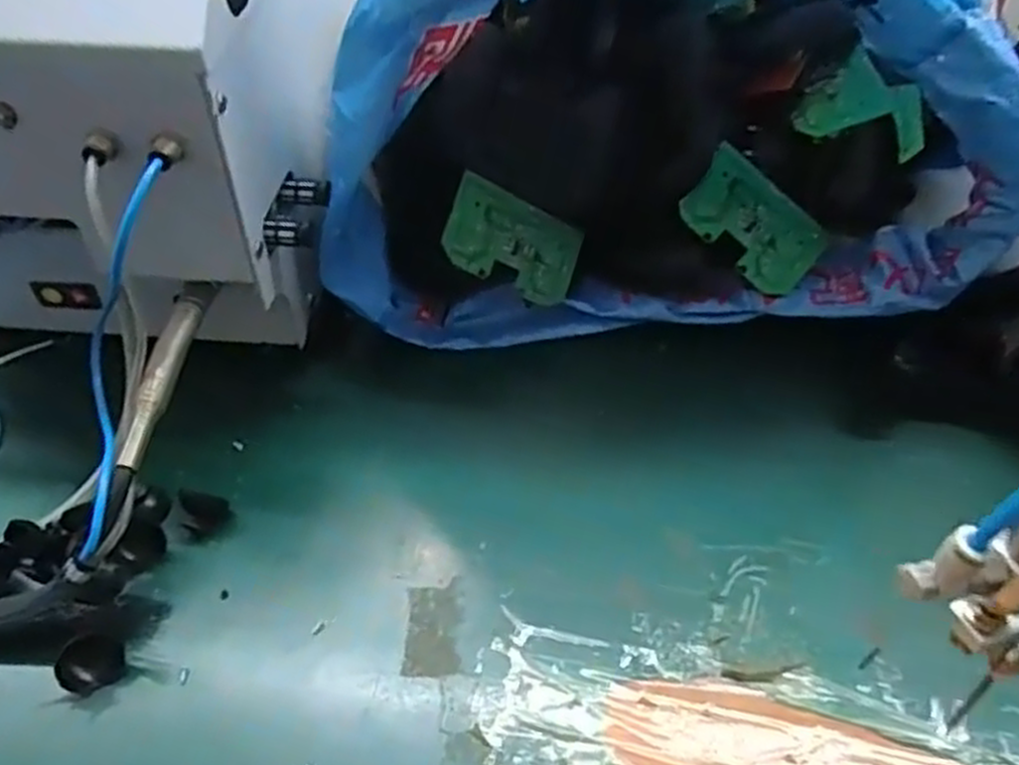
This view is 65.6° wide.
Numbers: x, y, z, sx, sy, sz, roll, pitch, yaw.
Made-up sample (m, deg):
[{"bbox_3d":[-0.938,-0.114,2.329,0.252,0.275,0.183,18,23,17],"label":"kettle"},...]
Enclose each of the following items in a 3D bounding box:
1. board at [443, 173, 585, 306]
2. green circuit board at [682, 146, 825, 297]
[{"bbox_3d":[0.003,-0.084,0.478,0.088,0.004,0.054,21,82,-29],"label":"board"},{"bbox_3d":[0.149,-0.096,0.481,0.086,0.004,0.053,40,86,-5],"label":"green circuit board"}]

